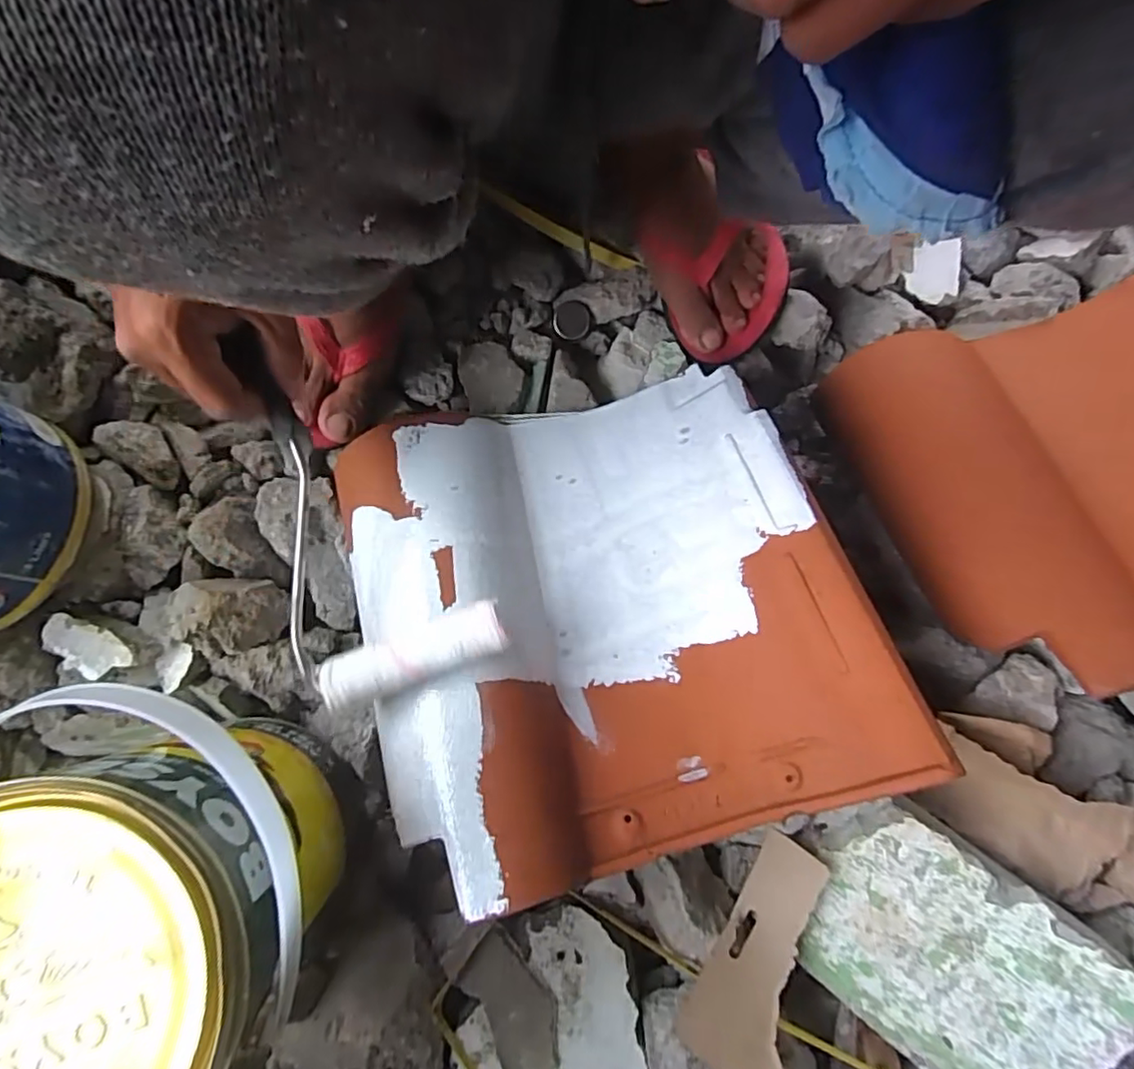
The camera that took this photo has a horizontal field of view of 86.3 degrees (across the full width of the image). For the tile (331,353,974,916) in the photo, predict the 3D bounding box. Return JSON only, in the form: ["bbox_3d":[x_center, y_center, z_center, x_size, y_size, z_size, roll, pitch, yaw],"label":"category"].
[{"bbox_3d":[0.015,0.043,0.400,0.291,0.097,0.316,-16,76,-6],"label":"tile"}]

